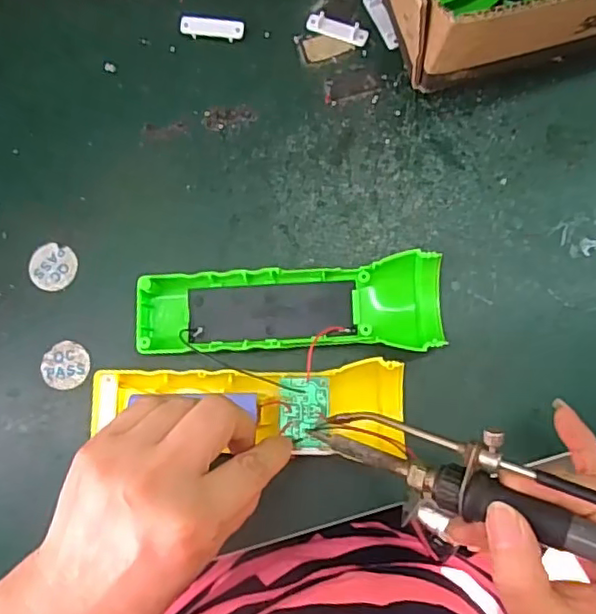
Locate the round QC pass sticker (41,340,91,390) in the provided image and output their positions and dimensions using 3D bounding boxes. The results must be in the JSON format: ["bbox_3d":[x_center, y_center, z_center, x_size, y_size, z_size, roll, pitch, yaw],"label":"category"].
[{"bbox_3d":[-0.129,0.033,0.341,0.024,0.004,0.026,0,83,1],"label":"round QC pass sticker"}]

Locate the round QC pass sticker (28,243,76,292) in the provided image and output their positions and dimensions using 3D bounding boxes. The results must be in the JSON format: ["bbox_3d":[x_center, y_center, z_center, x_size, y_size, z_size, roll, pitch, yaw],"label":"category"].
[{"bbox_3d":[-0.140,-0.023,0.349,0.026,0.004,0.026,1,83,-7],"label":"round QC pass sticker"}]

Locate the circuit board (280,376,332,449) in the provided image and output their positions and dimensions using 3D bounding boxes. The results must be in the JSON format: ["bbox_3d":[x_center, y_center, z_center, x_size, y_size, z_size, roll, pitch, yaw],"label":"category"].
[{"bbox_3d":[0.004,0.053,0.308,0.024,0.004,0.036,0,83,2],"label":"circuit board"}]

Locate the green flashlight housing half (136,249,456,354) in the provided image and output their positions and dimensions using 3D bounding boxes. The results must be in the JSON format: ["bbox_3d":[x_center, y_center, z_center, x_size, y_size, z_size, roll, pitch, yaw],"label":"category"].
[{"bbox_3d":[-0.004,0.002,0.330,0.161,0.026,0.047,-4,83,1],"label":"green flashlight housing half"}]

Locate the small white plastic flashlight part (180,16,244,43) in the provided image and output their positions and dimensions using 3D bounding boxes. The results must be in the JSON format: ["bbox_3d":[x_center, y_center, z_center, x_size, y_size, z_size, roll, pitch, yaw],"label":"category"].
[{"bbox_3d":[-0.051,-0.164,0.362,0.036,0.006,0.011,5,83,2],"label":"small white plastic flashlight part"}]

